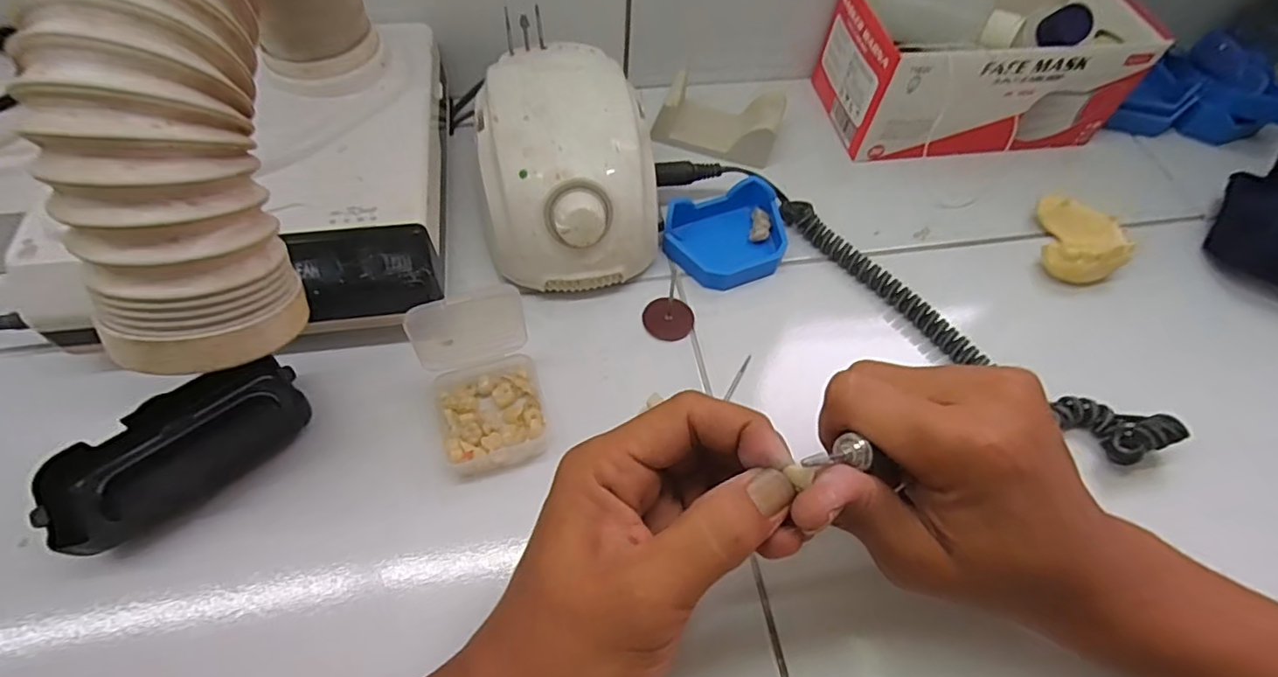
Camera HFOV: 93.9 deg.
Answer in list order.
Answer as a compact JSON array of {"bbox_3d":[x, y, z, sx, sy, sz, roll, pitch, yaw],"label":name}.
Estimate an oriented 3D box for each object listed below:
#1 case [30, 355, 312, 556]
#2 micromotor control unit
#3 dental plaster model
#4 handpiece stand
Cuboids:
[{"bbox_3d":[-0.223,0.053,0.292,0.109,0.027,0.051,-38,67,-23],"label":"case"},{"bbox_3d":[-0.044,-0.106,0.364,0.099,0.076,0.136,-9,59,-9],"label":"micromotor control unit"},{"bbox_3d":[0.294,-0.063,0.400,0.048,0.033,0.063,19,59,8],"label":"dental plaster model"},{"bbox_3d":[0.058,-0.161,0.439,0.086,0.027,0.052,17,59,8],"label":"handpiece stand"}]

